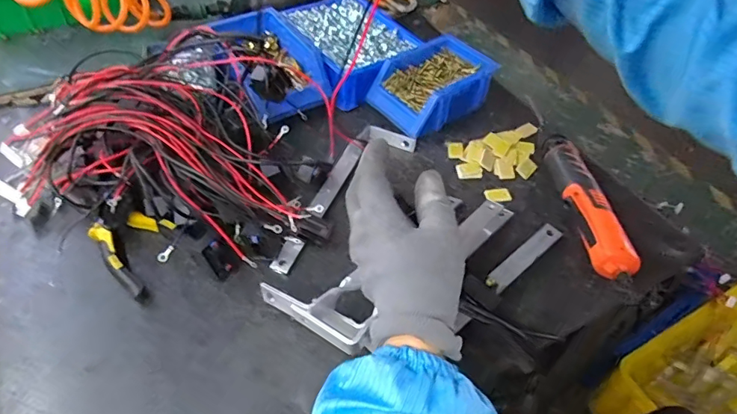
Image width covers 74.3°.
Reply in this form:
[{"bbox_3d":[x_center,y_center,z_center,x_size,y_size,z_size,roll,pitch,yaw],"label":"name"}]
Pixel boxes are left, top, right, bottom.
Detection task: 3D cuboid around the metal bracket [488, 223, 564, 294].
[{"bbox_3d":[0.163,0.052,0.509,0.118,0.009,0.021,-32,68,-32],"label":"metal bracket"}]

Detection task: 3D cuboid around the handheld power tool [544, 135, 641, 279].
[{"bbox_3d":[0.245,-0.008,0.563,0.045,0.041,0.211,-4,49,-7],"label":"handheld power tool"}]

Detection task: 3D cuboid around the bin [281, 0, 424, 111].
[{"bbox_3d":[-0.031,-0.246,0.744,0.151,0.060,0.203,-26,55,-24],"label":"bin"}]

